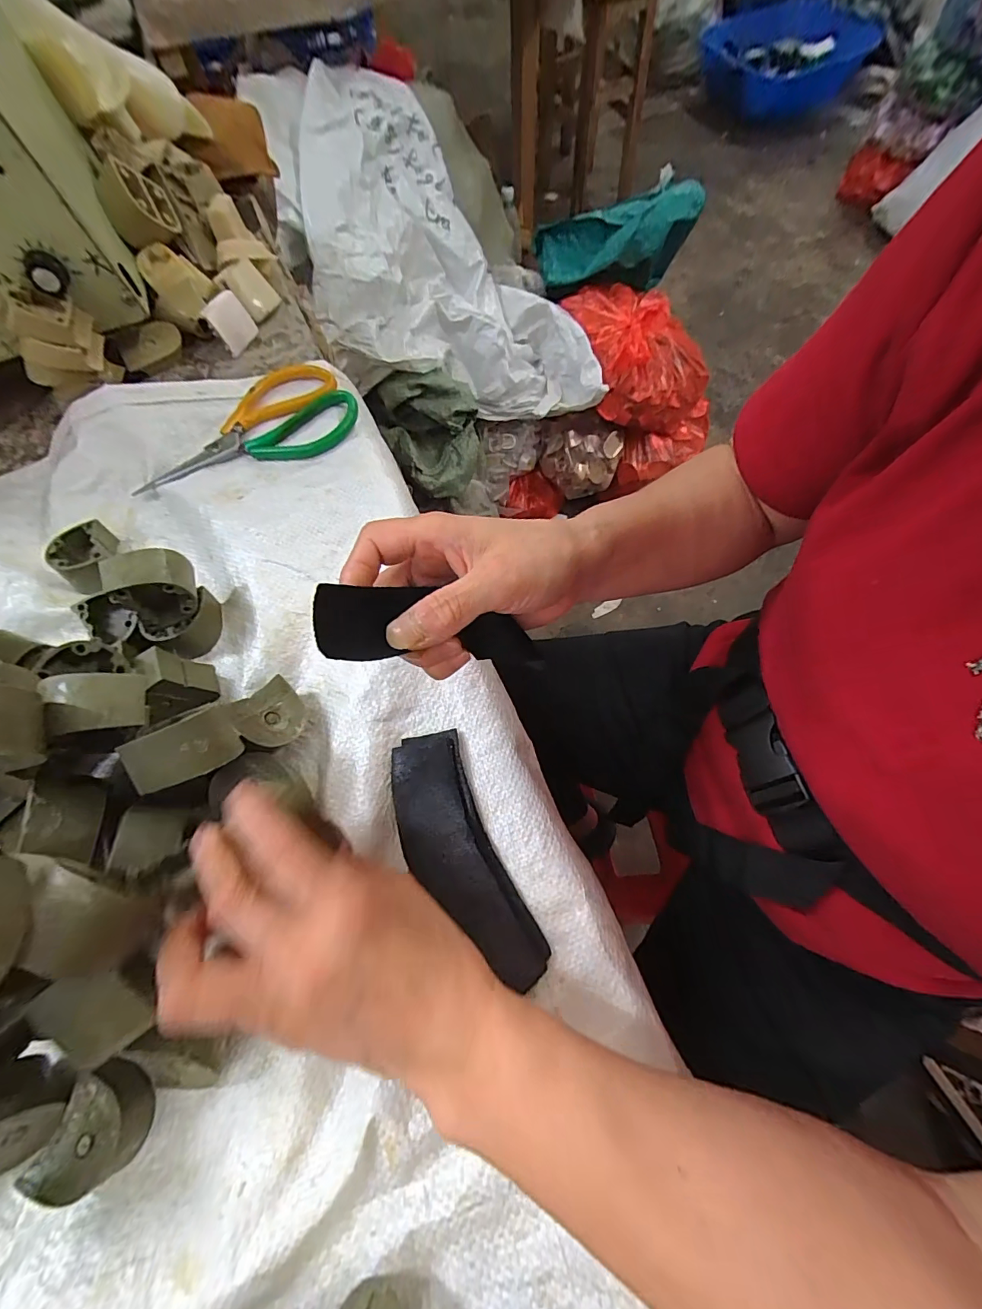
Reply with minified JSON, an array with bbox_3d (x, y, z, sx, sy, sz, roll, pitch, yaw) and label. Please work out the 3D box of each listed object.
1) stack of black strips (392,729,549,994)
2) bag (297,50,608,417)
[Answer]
[{"bbox_3d":[-0.020,0.116,0.267,0.050,0.014,0.142,-24,69,-6],"label":"stack of black strips"},{"bbox_3d":[-0.076,-0.747,0.889,0.491,0.337,0.522,-14,68,-2],"label":"bag"}]

